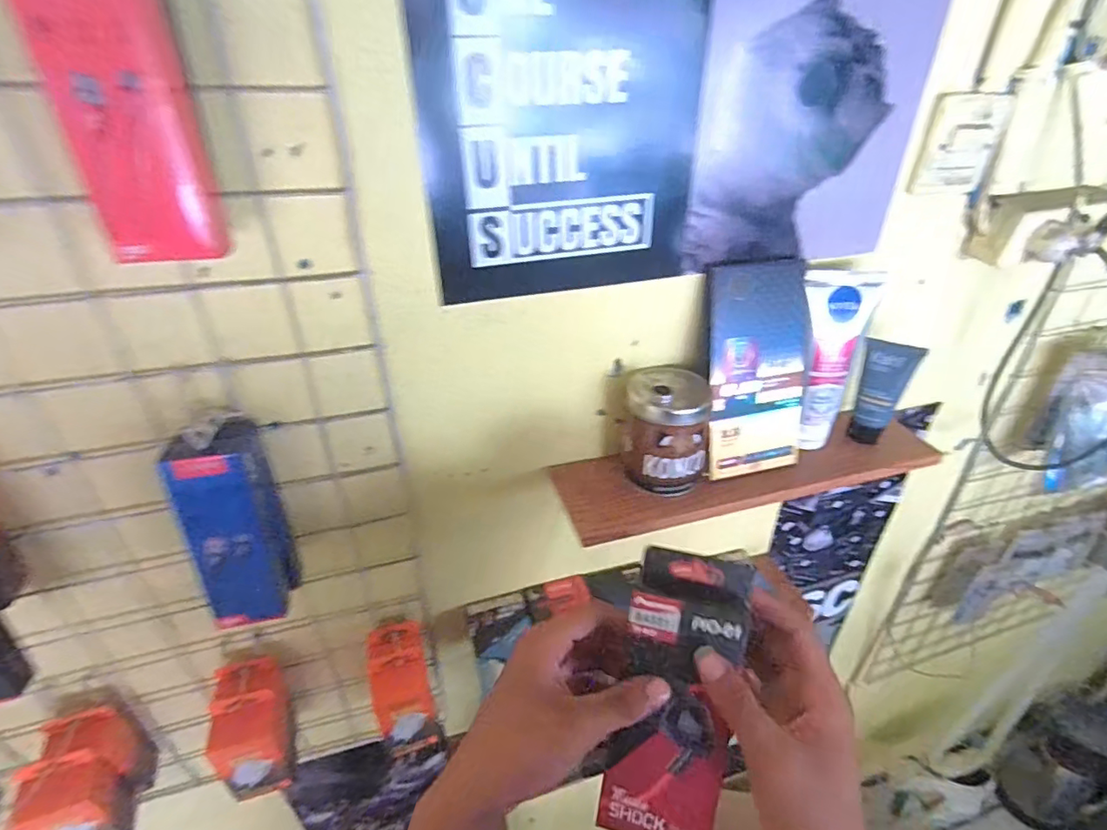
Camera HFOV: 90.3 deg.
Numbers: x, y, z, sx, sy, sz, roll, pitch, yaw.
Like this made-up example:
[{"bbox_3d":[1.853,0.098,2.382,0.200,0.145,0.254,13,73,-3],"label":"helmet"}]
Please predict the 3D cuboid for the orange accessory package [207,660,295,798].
[{"bbox_3d":[-0.288,0.307,0.538,0.063,0.111,0.076,-9,34,-16],"label":"orange accessory package"}]

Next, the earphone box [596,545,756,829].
[{"bbox_3d":[0.075,0.179,0.343,0.068,0.180,0.023,8,2,10],"label":"earphone box"}]

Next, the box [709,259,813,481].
[{"bbox_3d":[0.188,-0.040,0.503,0.102,0.192,0.010,-8,14,-15],"label":"box"}]

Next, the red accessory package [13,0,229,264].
[{"bbox_3d":[-0.206,-0.152,0.264,0.050,0.149,0.031,-10,34,-17],"label":"red accessory package"}]

